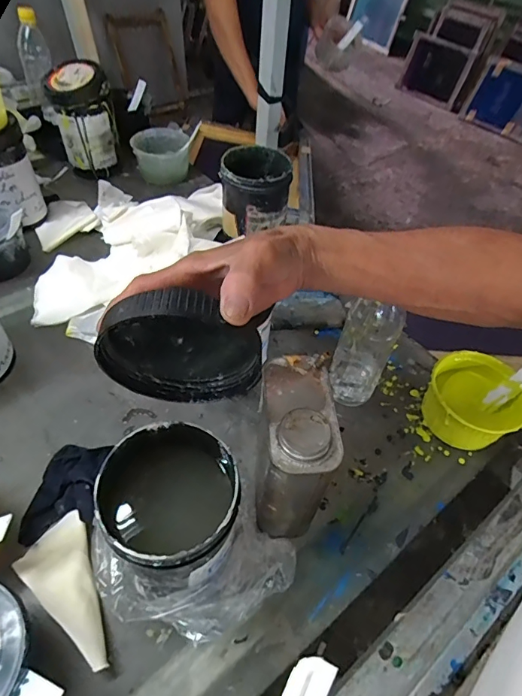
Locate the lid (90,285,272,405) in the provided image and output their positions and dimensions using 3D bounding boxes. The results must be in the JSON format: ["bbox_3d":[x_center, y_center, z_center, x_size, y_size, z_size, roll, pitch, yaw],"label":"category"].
[{"bbox_3d":[-0.056,0.003,0.295,0.111,0.109,0.024,3,51,-3],"label":"lid"}]

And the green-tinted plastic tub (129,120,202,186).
[{"bbox_3d":[-0.192,-0.396,0.858,0.135,0.088,0.103,-4,52,-9],"label":"green-tinted plastic tub"}]

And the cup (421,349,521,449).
[{"bbox_3d":[0.259,0.069,0.534,0.108,0.073,0.113,3,51,-3],"label":"cup"}]

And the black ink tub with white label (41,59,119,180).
[{"bbox_3d":[-0.330,-0.426,0.805,0.110,0.165,0.103,-12,53,-15],"label":"black ink tub with white label"}]

